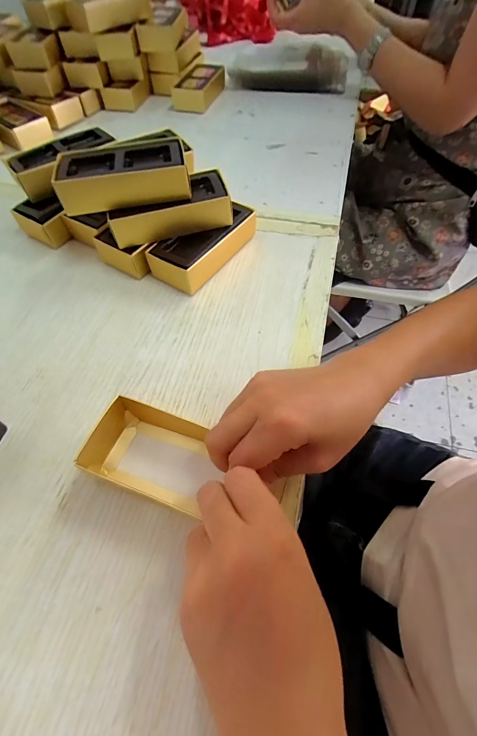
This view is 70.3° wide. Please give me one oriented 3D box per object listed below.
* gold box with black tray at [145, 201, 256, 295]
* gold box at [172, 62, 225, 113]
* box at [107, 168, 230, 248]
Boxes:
[{"bbox_3d":[-0.034,-0.131,0.357,0.066,0.035,0.120,35,66,22],"label":"gold box with black tray"},{"bbox_3d":[-0.068,-0.489,0.586,0.055,0.033,0.130,13,60,11],"label":"gold box"},{"bbox_3d":[-0.068,-0.160,0.335,0.114,0.032,0.053,-14,58,-7],"label":"box"}]

